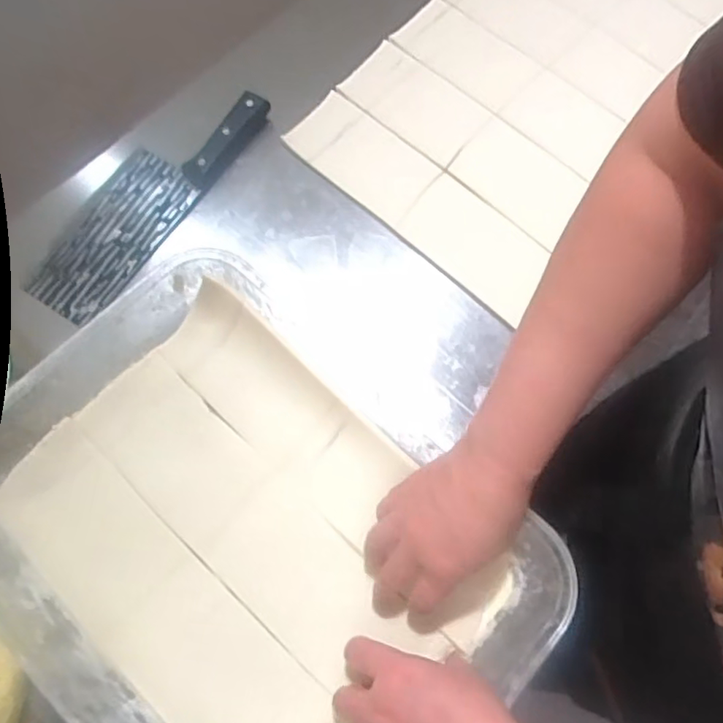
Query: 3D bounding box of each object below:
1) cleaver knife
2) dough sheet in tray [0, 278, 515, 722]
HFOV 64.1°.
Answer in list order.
[{"bbox_3d":[-0.199,-0.160,0.537,0.086,0.026,0.273,32,73,10],"label":"cleaver knife"},{"bbox_3d":[-0.080,0.127,0.431,0.333,0.029,0.244,42,75,13],"label":"dough sheet in tray"}]

